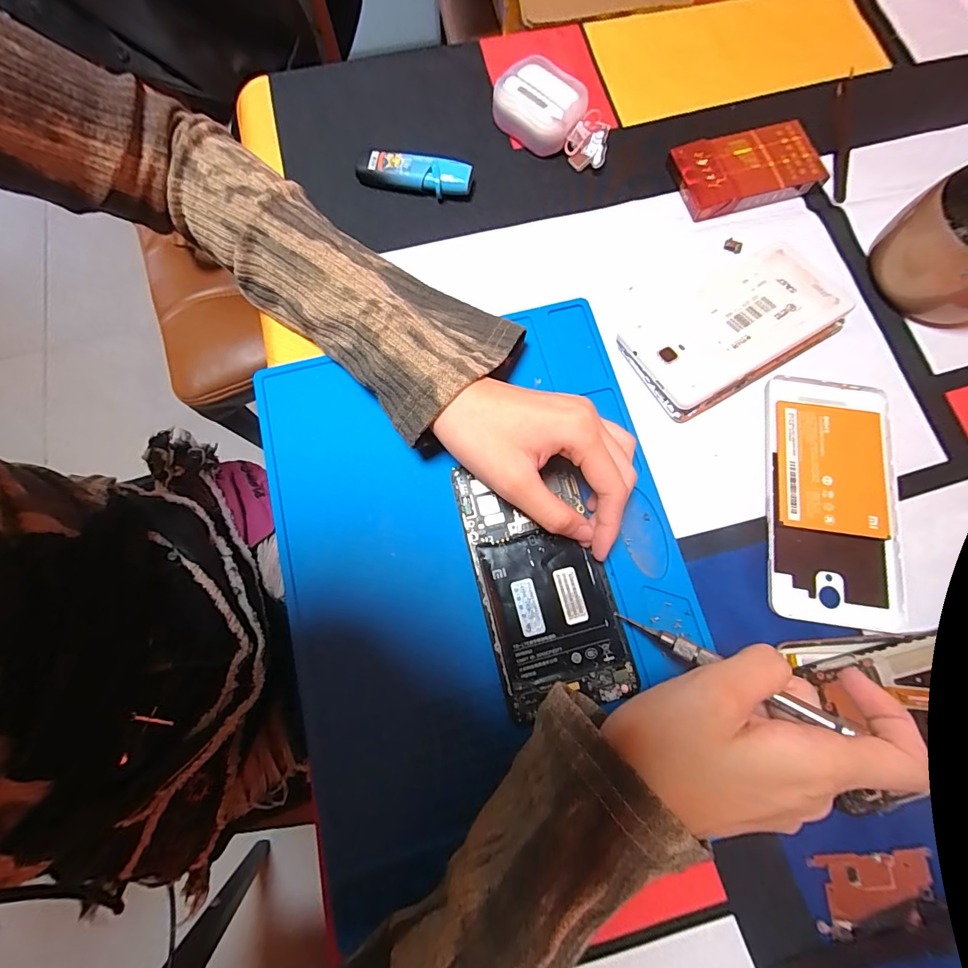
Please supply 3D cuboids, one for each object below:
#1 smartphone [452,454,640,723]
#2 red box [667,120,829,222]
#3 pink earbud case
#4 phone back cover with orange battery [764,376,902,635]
[{"bbox_3d":[0.033,0.056,0.247,0.072,0.006,0.136,-13,77,-3],"label":"smartphone"},{"bbox_3d":[0.193,-0.230,0.318,0.101,0.016,0.054,-16,77,-4],"label":"red box"},{"bbox_3d":[0.054,-0.274,0.321,0.090,0.029,0.047,38,79,9],"label":"pink earbud case"},{"bbox_3d":[0.212,0.009,0.263,0.076,0.005,0.150,8,76,2],"label":"phone back cover with orange battery"}]

